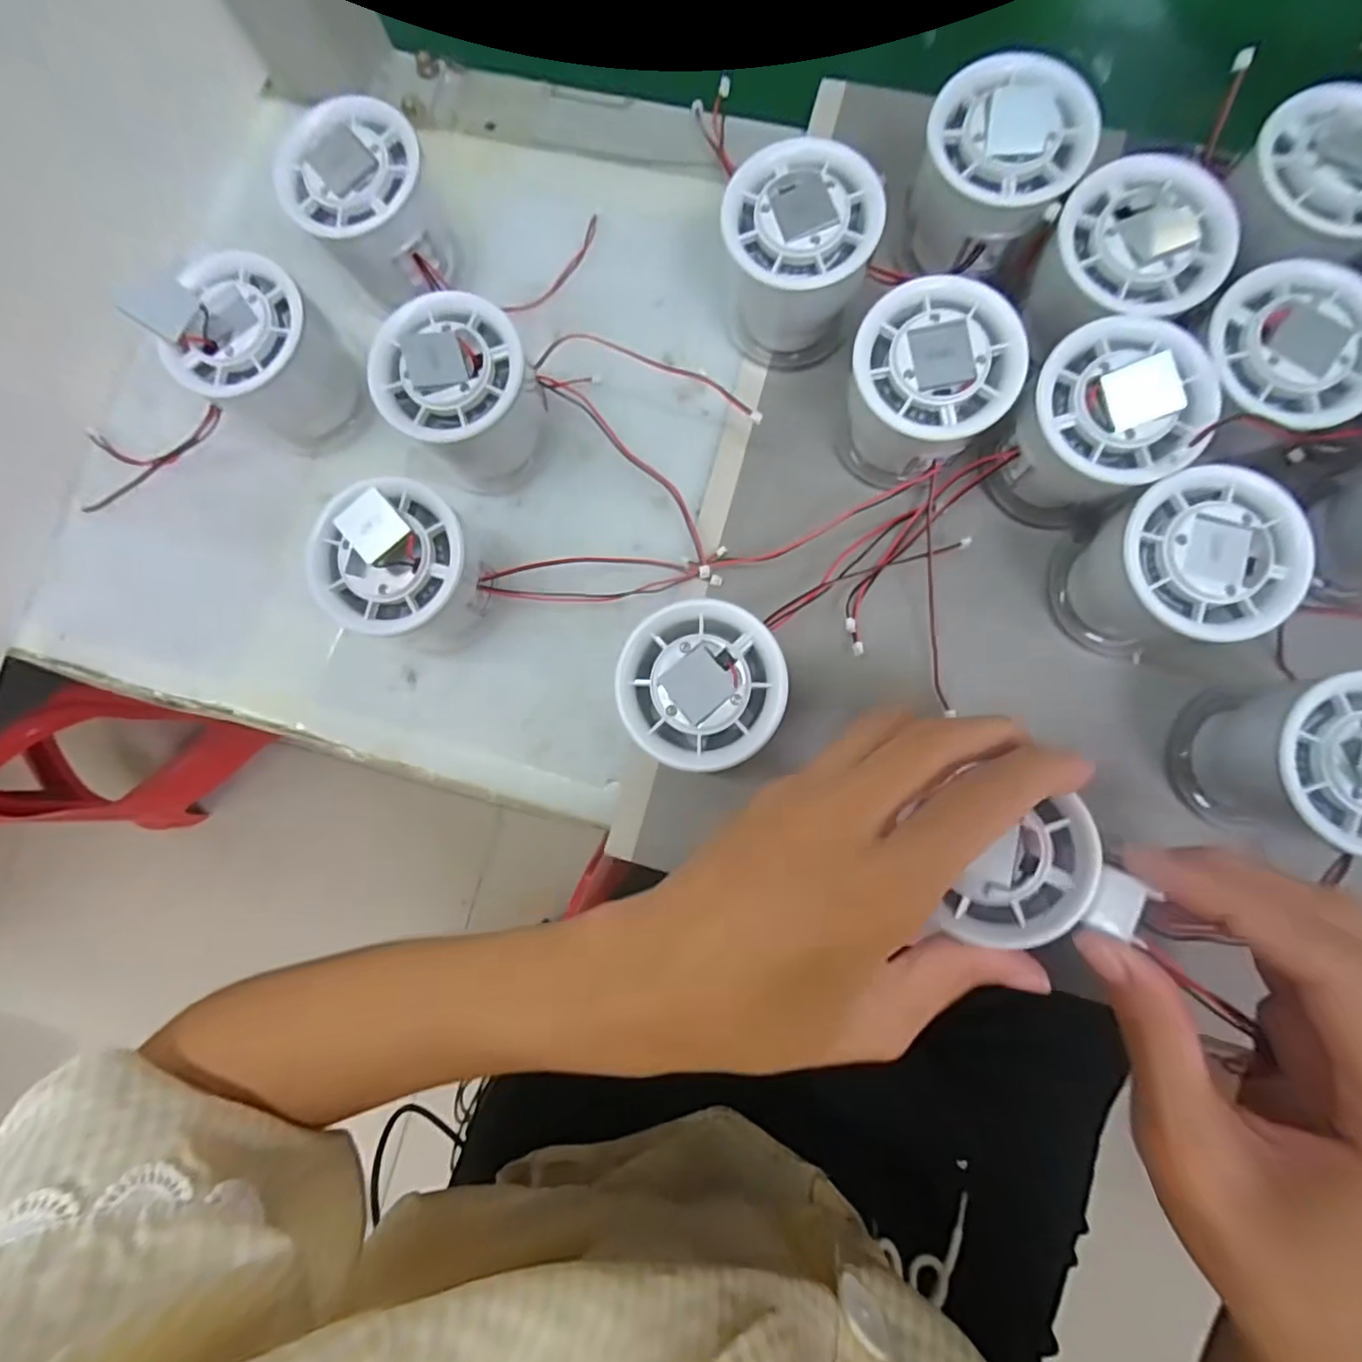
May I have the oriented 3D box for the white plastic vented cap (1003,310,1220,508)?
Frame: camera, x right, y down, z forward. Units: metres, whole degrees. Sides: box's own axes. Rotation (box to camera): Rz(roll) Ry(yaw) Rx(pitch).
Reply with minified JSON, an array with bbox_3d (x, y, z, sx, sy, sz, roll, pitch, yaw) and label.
[{"bbox_3d":[0.153,-0.093,0.231,0.056,0.055,0.056,38,87,7],"label":"white plastic vented cap"}]

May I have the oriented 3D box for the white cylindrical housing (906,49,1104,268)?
[{"bbox_3d":[0.119,-0.193,0.235,0.055,0.057,0.054,0,83,3],"label":"white cylindrical housing"}]

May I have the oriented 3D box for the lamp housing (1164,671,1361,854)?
[{"bbox_3d":[0.217,0.028,0.215,0.057,0.058,0.056,0,83,3],"label":"lamp housing"}]

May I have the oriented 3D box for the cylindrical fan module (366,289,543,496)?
[{"bbox_3d":[-0.085,-0.113,0.244,0.049,0.057,0.054,43,87,7],"label":"cylindrical fan module"}]

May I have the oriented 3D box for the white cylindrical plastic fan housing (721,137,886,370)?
[{"bbox_3d":[0.045,-0.167,0.246,0.054,0.058,0.051,0,83,3],"label":"white cylindrical plastic fan housing"}]

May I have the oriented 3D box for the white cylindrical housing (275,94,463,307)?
[{"bbox_3d":[-0.125,-0.191,0.255,0.054,0.057,0.051,0,83,3],"label":"white cylindrical housing"}]

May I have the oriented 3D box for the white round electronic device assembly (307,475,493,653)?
[{"bbox_3d":[-0.104,-0.040,0.237,0.055,0.064,0.051,0,83,3],"label":"white round electronic device assembly"}]

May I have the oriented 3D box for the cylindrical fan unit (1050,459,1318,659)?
[{"bbox_3d":[0.176,-0.039,0.224,0.056,0.056,0.054,0,83,3],"label":"cylindrical fan unit"}]

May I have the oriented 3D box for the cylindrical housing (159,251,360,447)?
[{"bbox_3d":[-0.165,-0.129,0.254,0.054,0.056,0.053,0,83,3],"label":"cylindrical housing"}]

